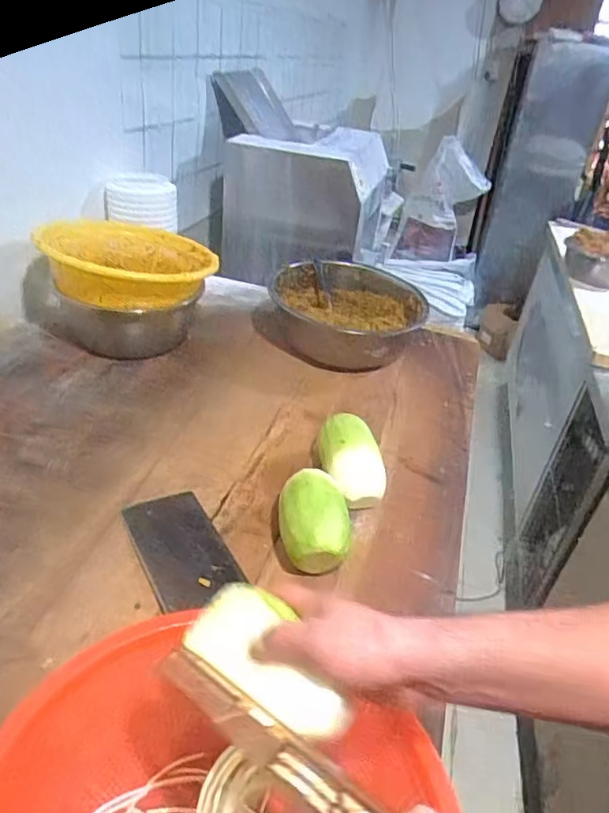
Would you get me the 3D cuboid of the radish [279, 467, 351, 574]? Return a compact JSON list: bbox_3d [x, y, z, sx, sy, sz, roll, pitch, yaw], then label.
[{"bbox_3d":[0.011,0.142,0.726,0.081,0.086,0.129,3,33,-7],"label":"radish"}]

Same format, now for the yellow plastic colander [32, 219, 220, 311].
[{"bbox_3d":[-0.331,-0.266,1.081,0.319,0.098,0.301,2,34,-9],"label":"yellow plastic colander"}]

